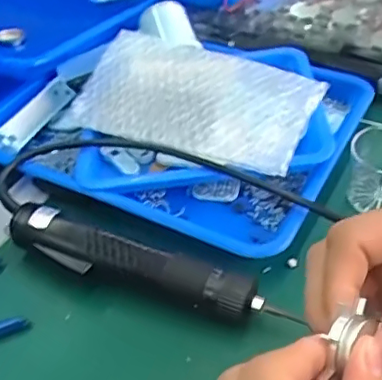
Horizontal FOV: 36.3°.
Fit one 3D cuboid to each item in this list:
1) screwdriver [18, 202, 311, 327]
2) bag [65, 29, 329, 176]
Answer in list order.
[{"bbox_3d":[-0.041,0.055,0.440,0.224,0.034,0.046,15,48,17],"label":"screwdriver"},{"bbox_3d":[0.003,-0.090,0.542,0.221,0.018,0.139,18,57,22],"label":"bag"}]

